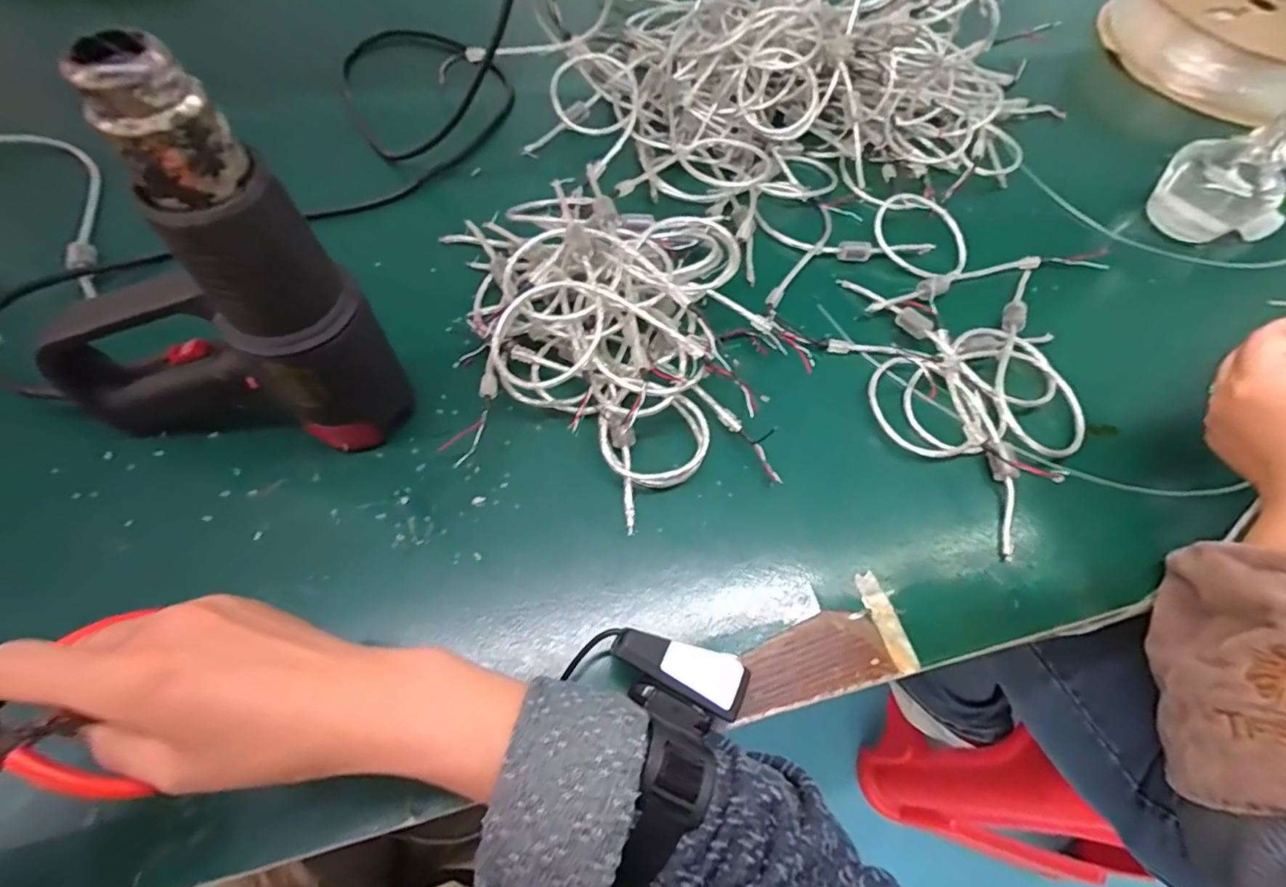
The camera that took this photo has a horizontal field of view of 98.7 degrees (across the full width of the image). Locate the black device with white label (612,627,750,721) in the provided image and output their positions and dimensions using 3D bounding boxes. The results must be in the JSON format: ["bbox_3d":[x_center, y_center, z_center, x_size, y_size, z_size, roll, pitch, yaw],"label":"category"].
[{"bbox_3d":[0.021,0.113,0.286,0.070,0.011,0.029,26,65,8],"label":"black device with white label"}]

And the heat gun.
[{"bbox_3d":[-0.241,-0.070,0.278,0.175,0.219,0.068,6,64,-2],"label":"heat gun"}]

